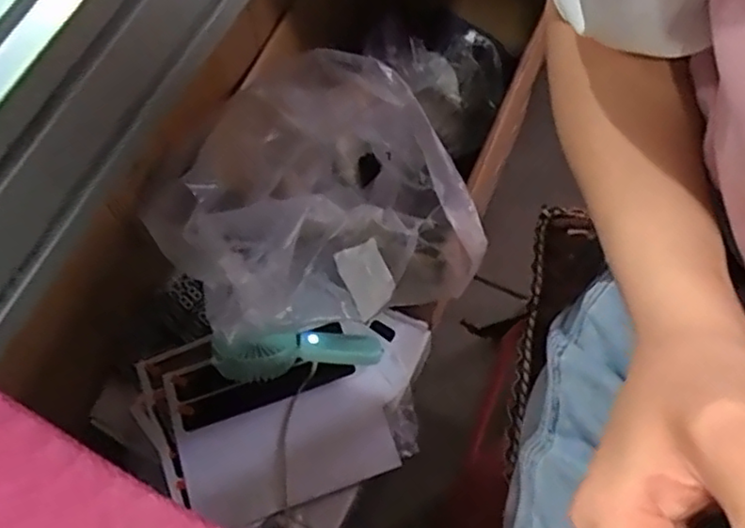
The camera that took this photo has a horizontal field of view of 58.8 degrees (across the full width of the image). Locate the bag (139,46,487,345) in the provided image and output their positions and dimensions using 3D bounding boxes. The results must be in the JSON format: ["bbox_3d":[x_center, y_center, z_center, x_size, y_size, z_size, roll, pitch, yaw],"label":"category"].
[{"bbox_3d":[-0.065,-0.047,0.745,0.310,0.232,0.253,-24,68,-7],"label":"bag"}]

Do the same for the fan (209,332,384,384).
[{"bbox_3d":[-0.089,0.109,0.805,0.205,0.083,0.051,-1,64,-26],"label":"fan"}]

